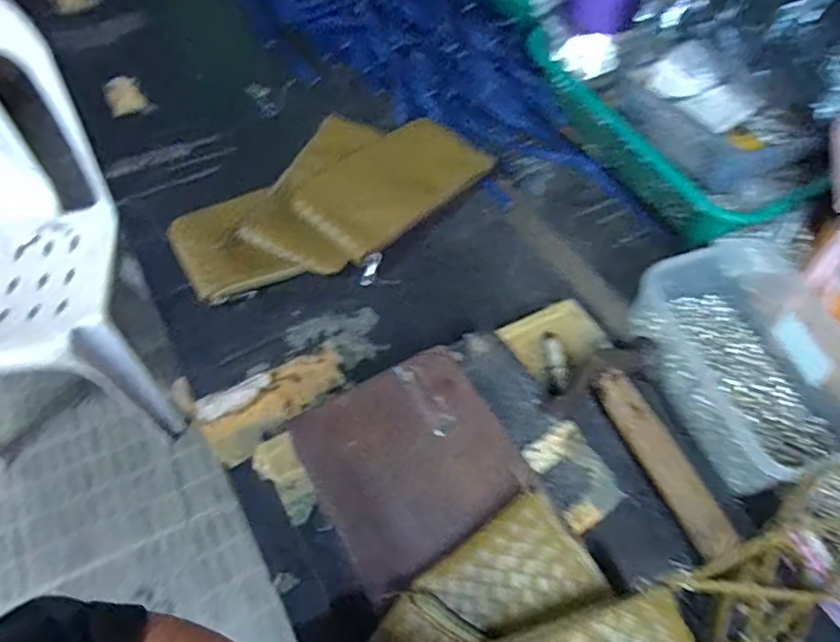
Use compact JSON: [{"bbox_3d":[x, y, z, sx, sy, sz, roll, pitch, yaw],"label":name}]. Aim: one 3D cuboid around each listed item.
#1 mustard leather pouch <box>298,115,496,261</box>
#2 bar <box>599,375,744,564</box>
[{"bbox_3d":[-0.025,-0.147,0.607,0.104,0.029,0.206,38,64,20],"label":"mustard leather pouch"},{"bbox_3d":[0.181,0.104,0.436,0.026,0.009,0.147,-29,63,3],"label":"bar"}]

